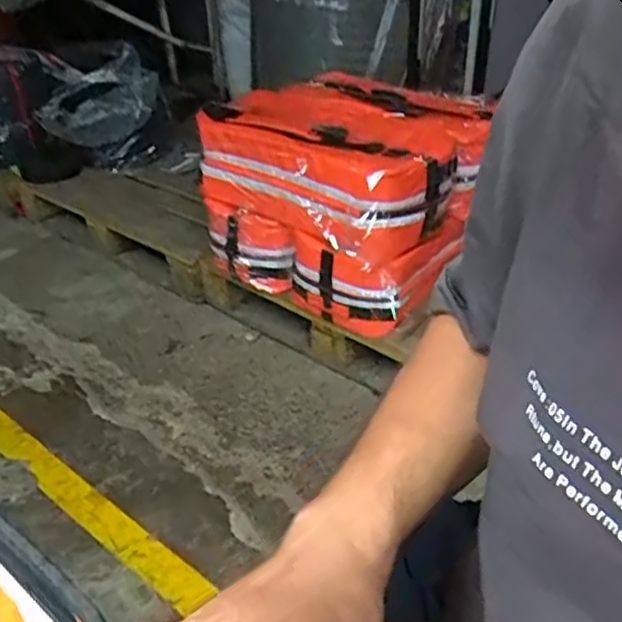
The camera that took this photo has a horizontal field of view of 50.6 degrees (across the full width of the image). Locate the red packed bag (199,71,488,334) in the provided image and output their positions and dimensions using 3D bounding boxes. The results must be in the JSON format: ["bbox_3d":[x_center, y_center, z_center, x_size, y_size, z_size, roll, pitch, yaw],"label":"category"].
[{"bbox_3d":[0.099,-0.329,1.803,0.643,0.426,0.614,26,43,35],"label":"red packed bag"}]

